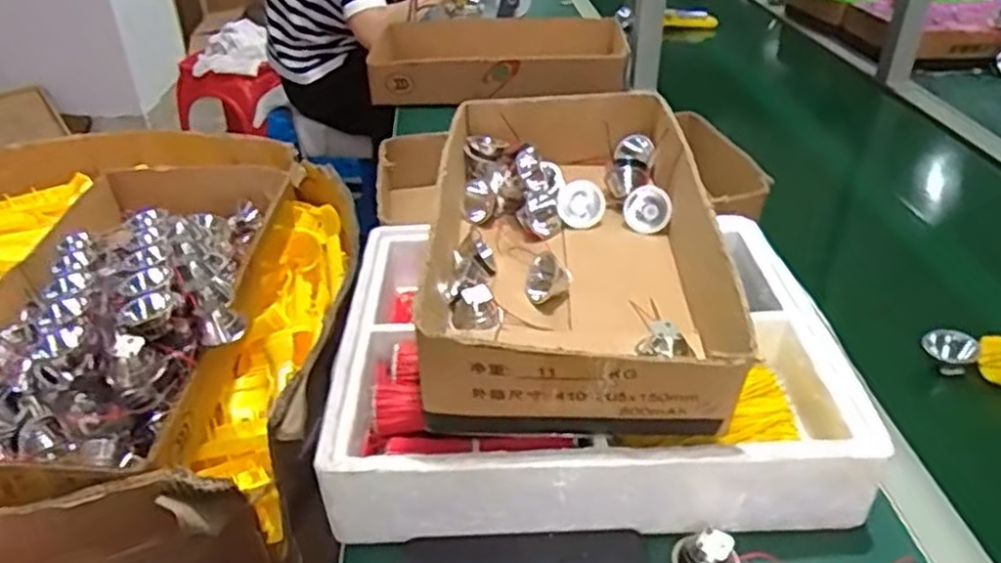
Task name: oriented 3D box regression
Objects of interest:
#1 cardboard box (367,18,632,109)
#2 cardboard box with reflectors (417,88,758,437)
[{"bbox_3d":[0.001,-0.372,1.224,0.418,0.080,0.211,-1,34,0],"label":"cardboard box"},{"bbox_3d":[0.058,-0.041,0.628,0.212,0.084,0.408,0,34,2],"label":"cardboard box with reflectors"}]

